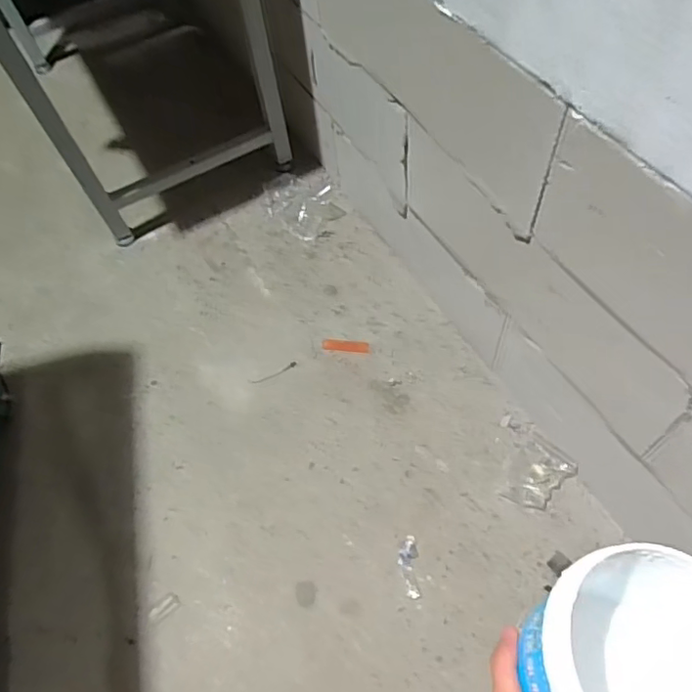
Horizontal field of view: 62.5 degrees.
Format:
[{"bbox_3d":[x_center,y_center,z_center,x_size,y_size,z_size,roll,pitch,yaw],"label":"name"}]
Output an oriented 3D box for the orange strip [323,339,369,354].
[{"bbox_3d":[0.000,0.000,1.191,0.097,0.004,0.028,4,61,5],"label":"orange strip"}]

